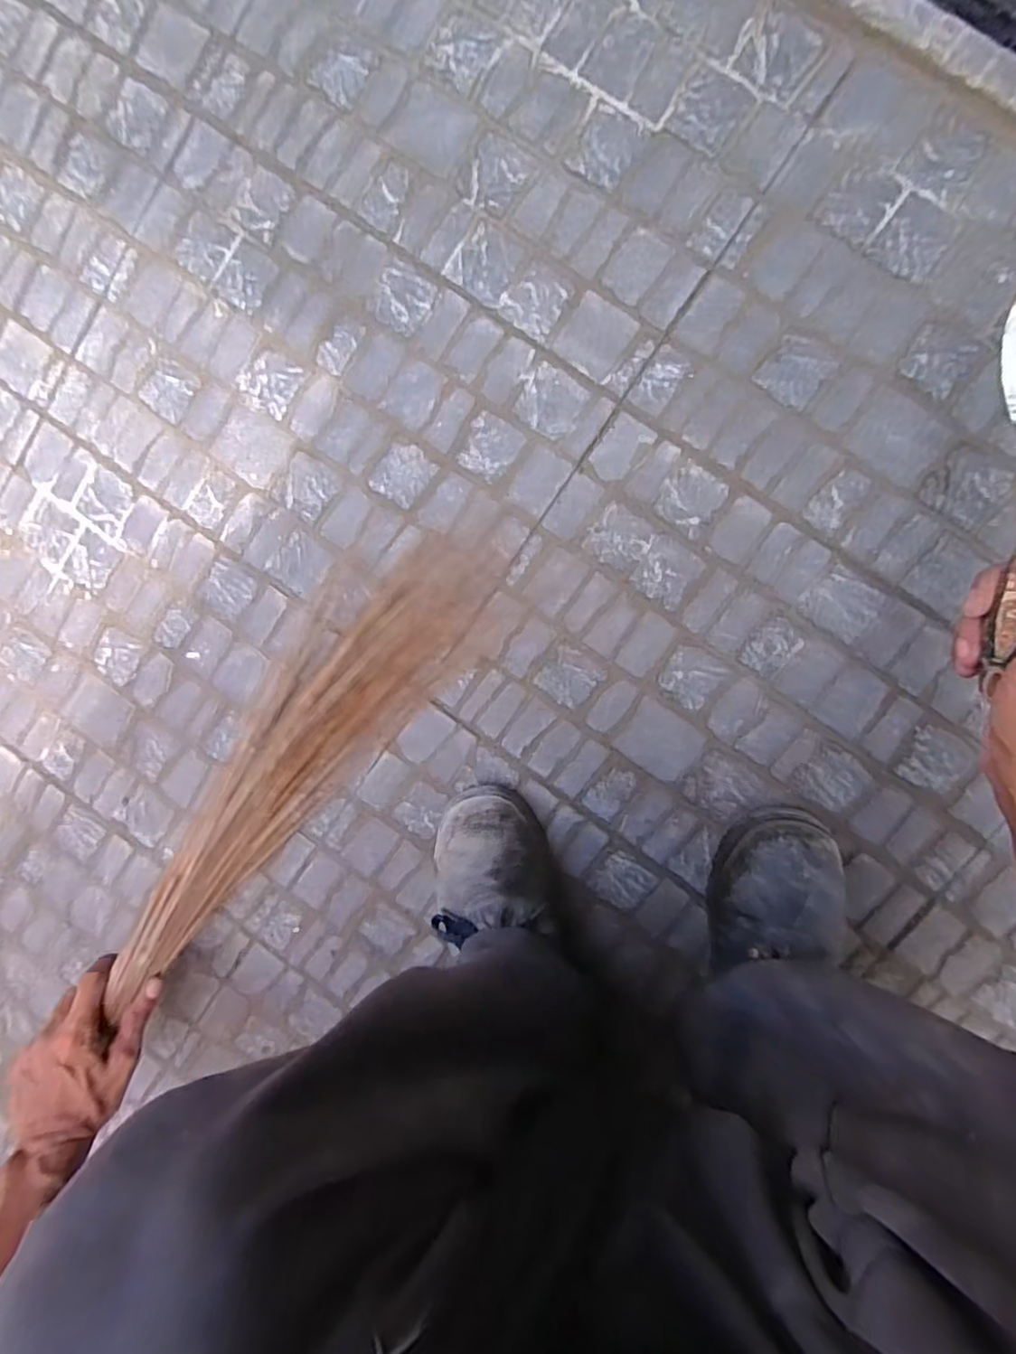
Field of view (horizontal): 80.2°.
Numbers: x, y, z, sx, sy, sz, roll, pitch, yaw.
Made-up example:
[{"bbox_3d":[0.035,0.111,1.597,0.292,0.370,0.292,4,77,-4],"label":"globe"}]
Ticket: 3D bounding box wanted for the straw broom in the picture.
[{"bbox_3d":[-0.181,0.053,0.544,0.145,0.053,0.495,40,91,0],"label":"straw broom"}]

